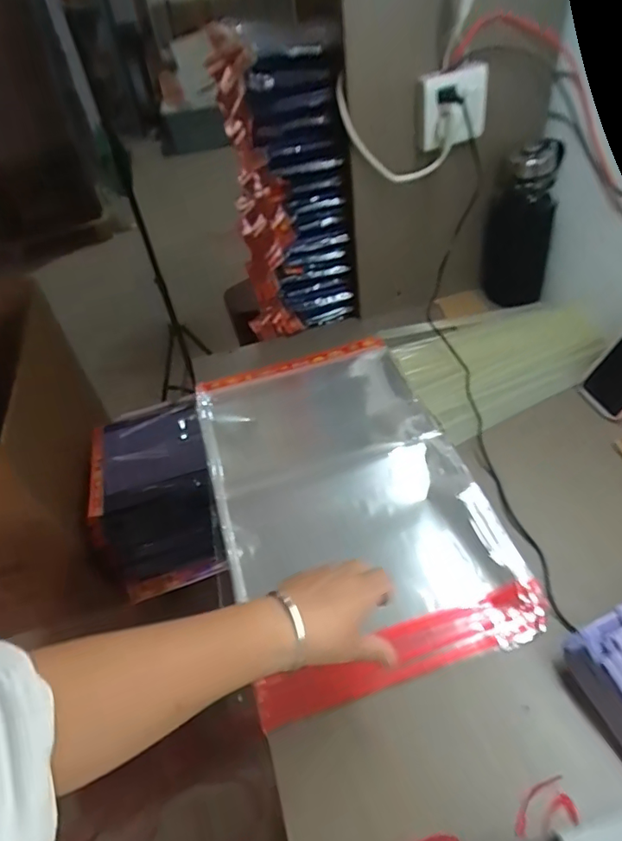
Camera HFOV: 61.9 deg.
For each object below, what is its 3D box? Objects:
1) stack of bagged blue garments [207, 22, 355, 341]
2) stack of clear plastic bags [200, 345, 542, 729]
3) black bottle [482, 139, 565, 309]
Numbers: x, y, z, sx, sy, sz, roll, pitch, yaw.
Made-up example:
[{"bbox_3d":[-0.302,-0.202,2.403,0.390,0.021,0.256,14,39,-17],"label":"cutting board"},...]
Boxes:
[{"bbox_3d":[-0.038,-0.379,0.854,0.171,0.394,0.214,-7,45,1],"label":"stack of bagged blue garments"},{"bbox_3d":[0.034,0.075,0.669,0.302,0.029,0.502,-15,46,-7],"label":"stack of clear plastic bags"},{"bbox_3d":[0.331,-0.304,0.811,0.078,0.232,0.070,-25,48,-17],"label":"black bottle"}]

